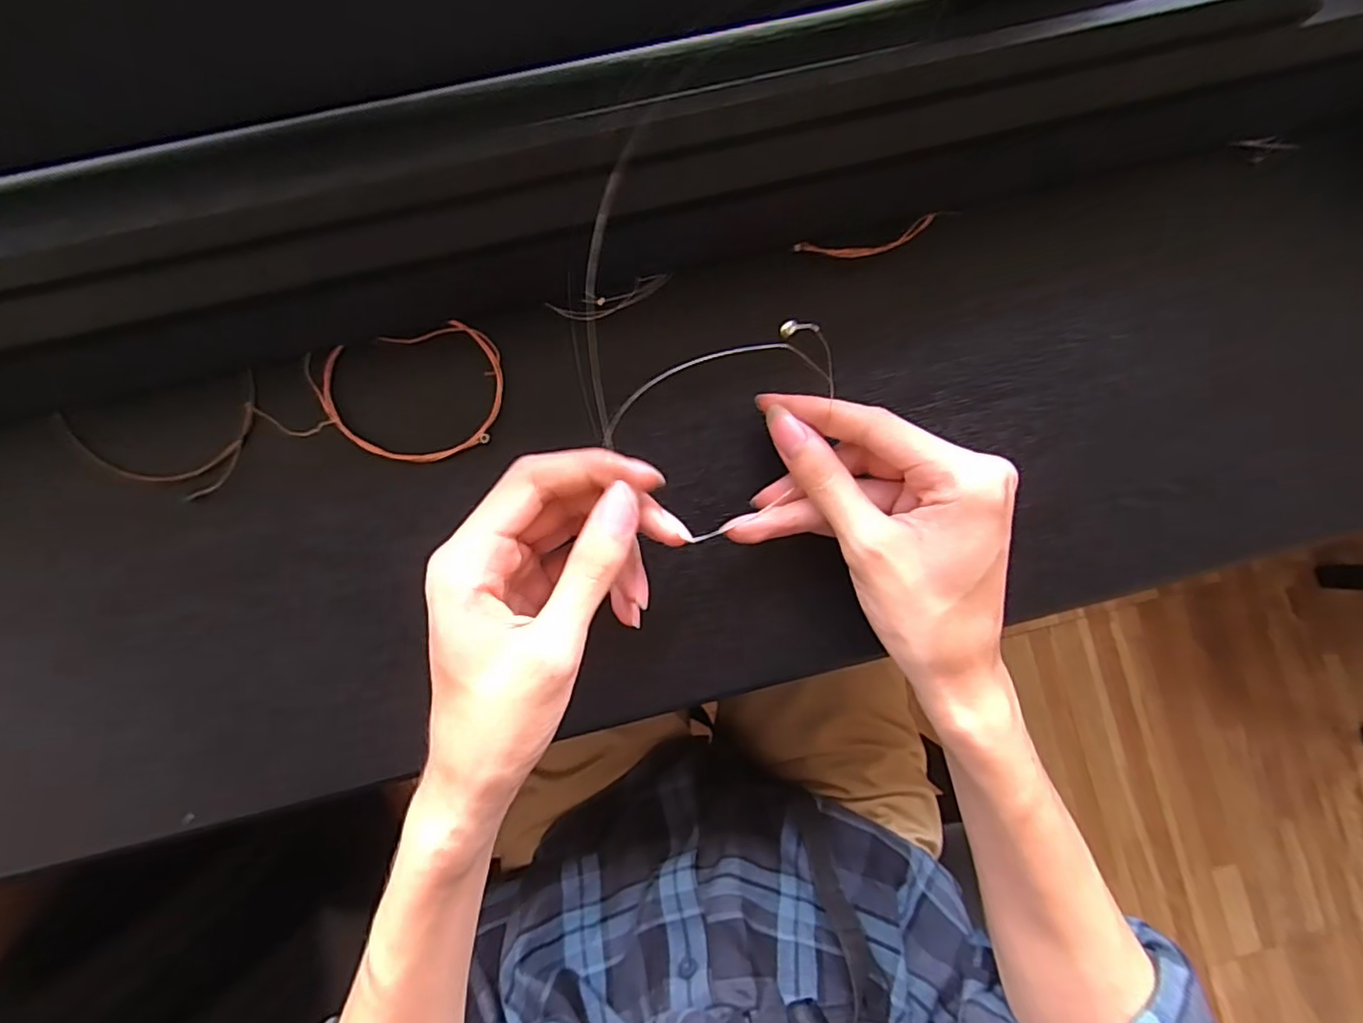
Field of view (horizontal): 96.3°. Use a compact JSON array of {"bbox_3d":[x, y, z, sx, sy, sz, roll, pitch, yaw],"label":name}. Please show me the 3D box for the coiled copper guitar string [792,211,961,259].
[{"bbox_3d":[0.086,-0.119,0.267,0.072,0.004,0.013,-13,69,0],"label":"coiled copper guitar string"}]

